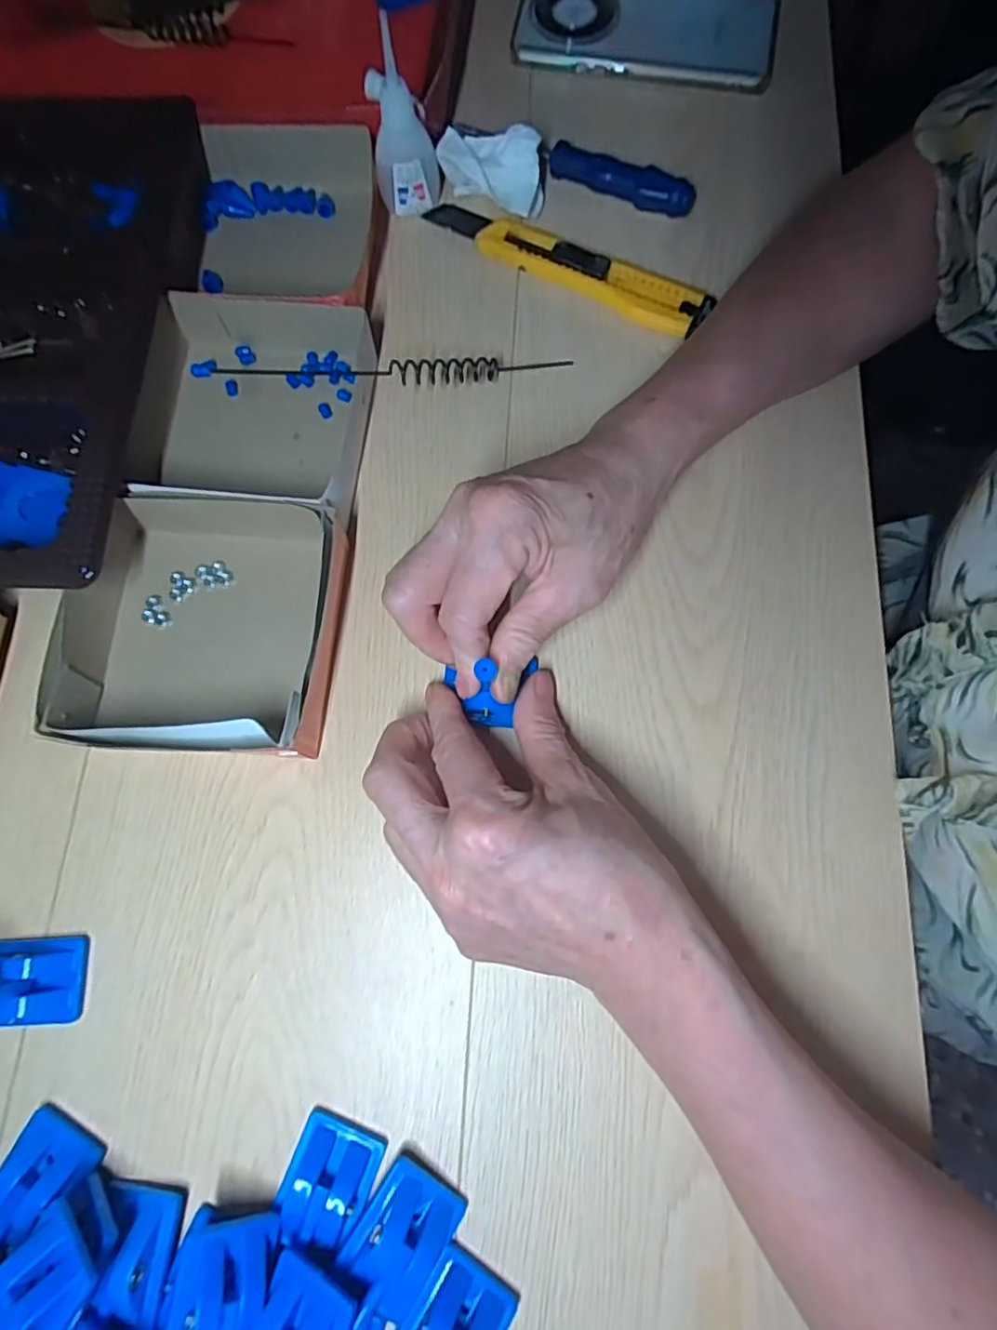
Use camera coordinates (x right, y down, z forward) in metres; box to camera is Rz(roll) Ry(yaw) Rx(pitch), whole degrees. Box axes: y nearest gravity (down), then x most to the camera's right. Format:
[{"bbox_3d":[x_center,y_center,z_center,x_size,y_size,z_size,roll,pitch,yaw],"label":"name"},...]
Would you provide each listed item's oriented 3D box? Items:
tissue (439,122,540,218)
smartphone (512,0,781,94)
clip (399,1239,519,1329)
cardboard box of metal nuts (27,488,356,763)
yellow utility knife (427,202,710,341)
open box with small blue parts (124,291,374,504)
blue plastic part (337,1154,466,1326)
[{"bbox_3d":[-0.004,-0.288,0.363,0.058,0.037,0.031,16,76,5],"label":"tissue"},{"bbox_3d":[0.097,-0.420,0.403,0.168,0.007,0.080,7,76,2],"label":"smartphone"},{"bbox_3d":[-0.018,0.254,0.236,0.035,0.020,0.043,34,78,9],"label":"clip"},{"bbox_3d":[-0.143,-0.024,0.298,0.132,0.036,0.130,5,76,2],"label":"cardboard box of metal nuts"},{"bbox_3d":[0.037,-0.235,0.364,0.171,0.015,0.028,26,77,7],"label":"yellow utility knife"},{"bbox_3d":[-0.131,-0.133,0.325,0.119,0.035,0.115,9,76,3],"label":"open box with small blue parts"},{"bbox_3d":[-0.037,0.221,0.243,0.033,0.023,0.040,36,79,9],"label":"blue plastic part"}]

